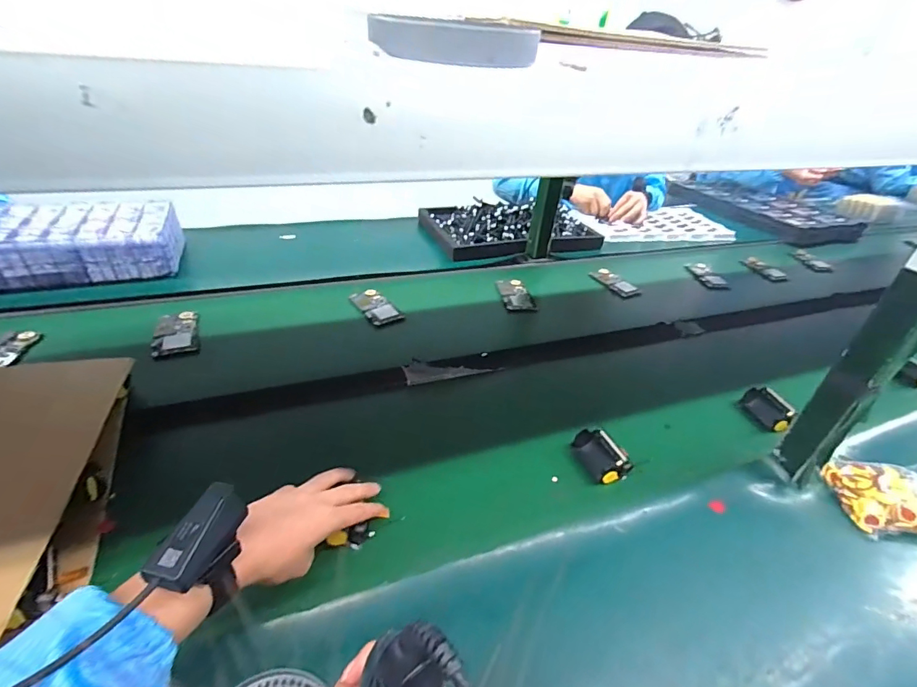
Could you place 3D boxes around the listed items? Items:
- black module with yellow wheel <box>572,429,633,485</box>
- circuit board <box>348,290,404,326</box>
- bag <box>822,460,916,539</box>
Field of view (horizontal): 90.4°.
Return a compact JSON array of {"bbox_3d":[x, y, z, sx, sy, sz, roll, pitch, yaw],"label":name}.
[{"bbox_3d":[0.197,0.150,0.620,0.057,0.031,0.075,-11,41,-23],"label":"black module with yellow wheel"},{"bbox_3d":[-0.164,-0.074,0.897,0.070,0.014,0.111,-18,43,-30],"label":"circuit board"},{"bbox_3d":[0.606,0.208,0.598,0.206,0.044,0.098,7,37,0],"label":"bag"}]

